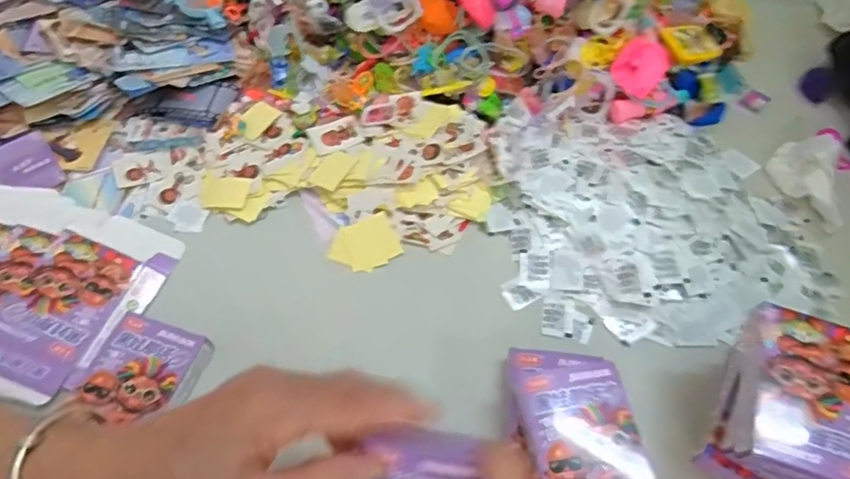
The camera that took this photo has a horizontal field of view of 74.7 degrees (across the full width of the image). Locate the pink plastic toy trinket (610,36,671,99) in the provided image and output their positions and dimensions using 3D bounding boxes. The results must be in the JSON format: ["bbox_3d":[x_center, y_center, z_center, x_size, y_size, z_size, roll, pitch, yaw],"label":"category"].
[{"bbox_3d":[0.191,-0.153,0.495,0.046,0.011,0.046,-4,83,33],"label":"pink plastic toy trinket"}]

